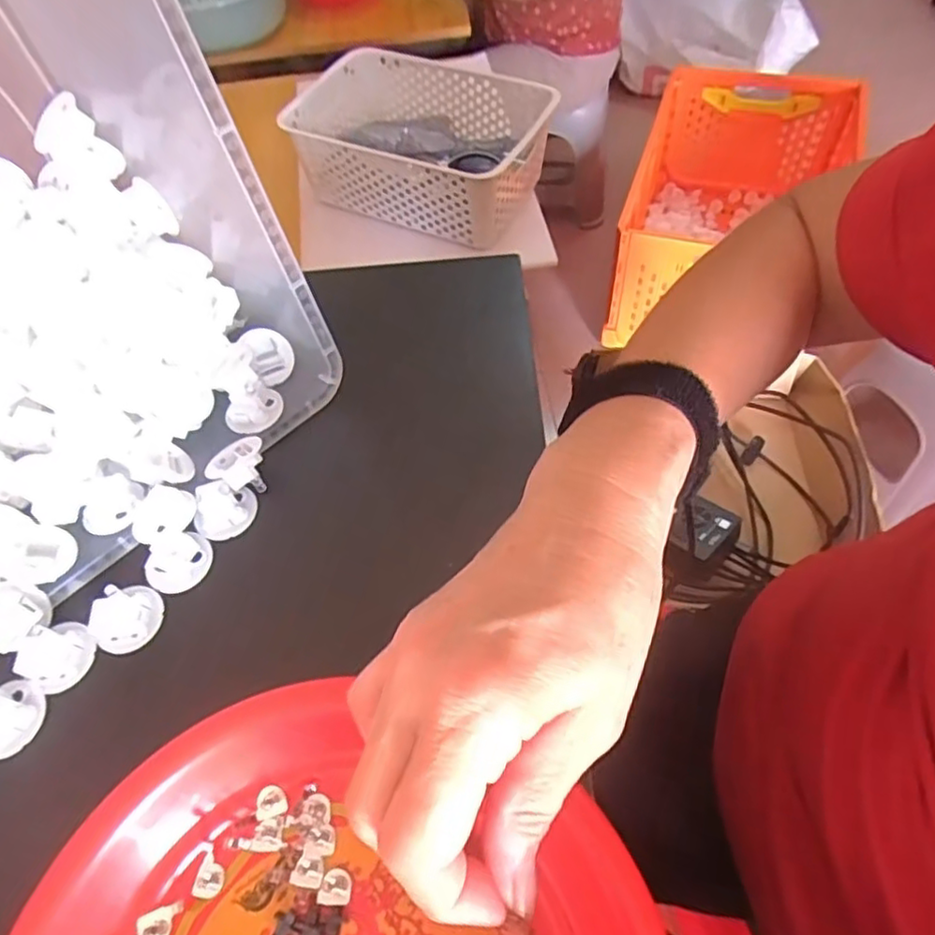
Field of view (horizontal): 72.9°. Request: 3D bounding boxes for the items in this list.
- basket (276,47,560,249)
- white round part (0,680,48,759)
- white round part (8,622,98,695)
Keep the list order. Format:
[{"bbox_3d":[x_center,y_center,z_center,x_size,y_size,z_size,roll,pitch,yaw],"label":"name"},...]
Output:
[{"bbox_3d":[-0.065,-0.442,0.866,0.330,0.112,0.212,23,62,16],"label":"basket"},{"bbox_3d":[-0.206,0.110,0.280,0.025,0.021,0.032,14,59,12],"label":"white round part"},{"bbox_3d":[-0.193,0.087,0.296,0.027,0.018,0.031,27,63,18],"label":"white round part"}]

